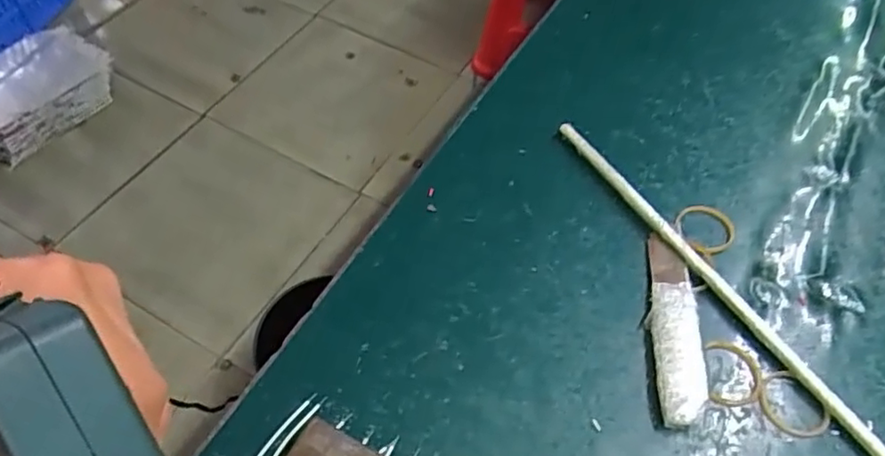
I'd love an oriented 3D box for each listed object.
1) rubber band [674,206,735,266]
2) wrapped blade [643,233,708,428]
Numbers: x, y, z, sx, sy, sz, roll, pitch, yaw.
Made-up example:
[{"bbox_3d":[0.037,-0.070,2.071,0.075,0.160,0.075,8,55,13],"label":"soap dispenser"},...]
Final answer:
[{"bbox_3d":[0.134,0.000,0.317,0.029,0.004,0.029,2,55,-3],"label":"rubber band"},{"bbox_3d":[0.106,0.045,0.284,0.021,0.009,0.091,6,55,0],"label":"wrapped blade"}]

